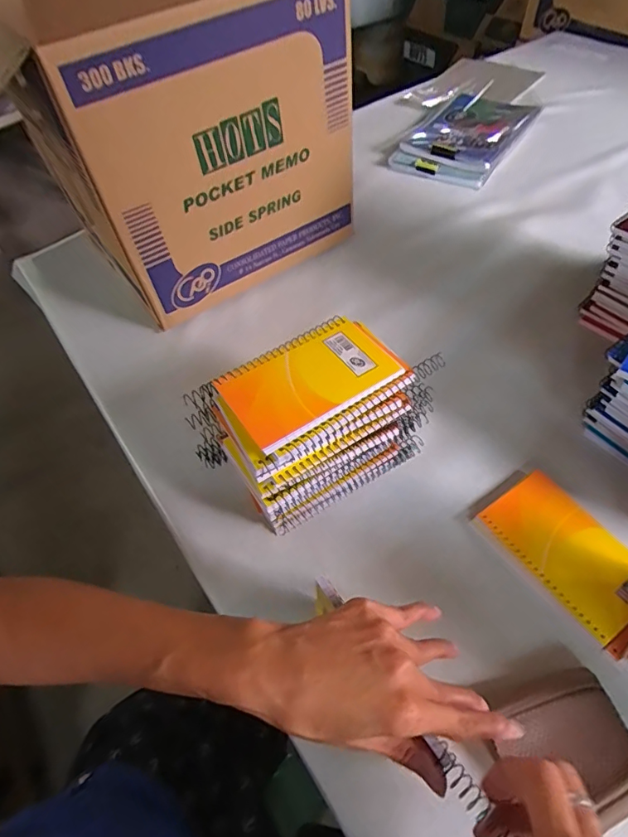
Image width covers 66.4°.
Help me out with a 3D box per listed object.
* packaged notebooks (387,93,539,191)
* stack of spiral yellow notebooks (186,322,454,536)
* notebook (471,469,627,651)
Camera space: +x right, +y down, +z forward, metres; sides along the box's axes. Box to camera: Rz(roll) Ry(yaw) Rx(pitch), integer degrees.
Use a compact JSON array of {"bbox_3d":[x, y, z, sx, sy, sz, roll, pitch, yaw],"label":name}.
[{"bbox_3d":[0.253,-0.470,0.801,0.163,0.026,0.245,28,61,21],"label":"packaged notebooks"},{"bbox_3d":[0.002,0.003,0.425,0.186,0.130,0.106,-30,58,-16],"label":"stack of spiral yellow notebooks"},{"bbox_3d":[0.212,0.112,0.406,0.080,0.011,0.128,-32,58,-17],"label":"notebook"}]

